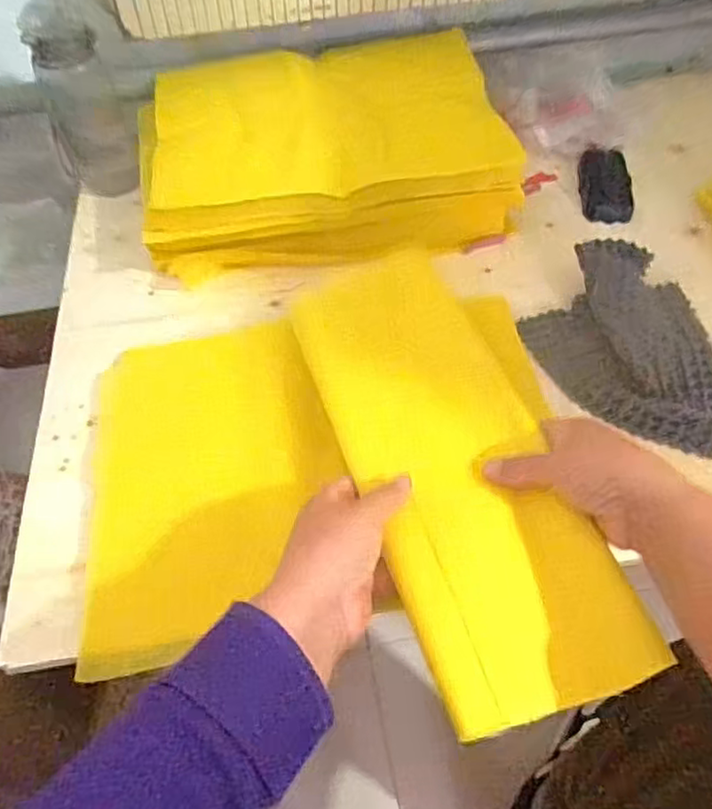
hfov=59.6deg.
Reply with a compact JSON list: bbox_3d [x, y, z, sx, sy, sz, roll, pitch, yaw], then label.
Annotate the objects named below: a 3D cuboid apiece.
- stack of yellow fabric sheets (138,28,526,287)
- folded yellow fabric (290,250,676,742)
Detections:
[{"bbox_3d":[-0.037,-0.281,0.677,0.381,0.100,0.286,-11,54,-6],"label":"stack of yellow fabric sheets"},{"bbox_3d":[0.058,0.020,0.442,0.134,0.030,0.371,-15,52,-8],"label":"folded yellow fabric"}]

